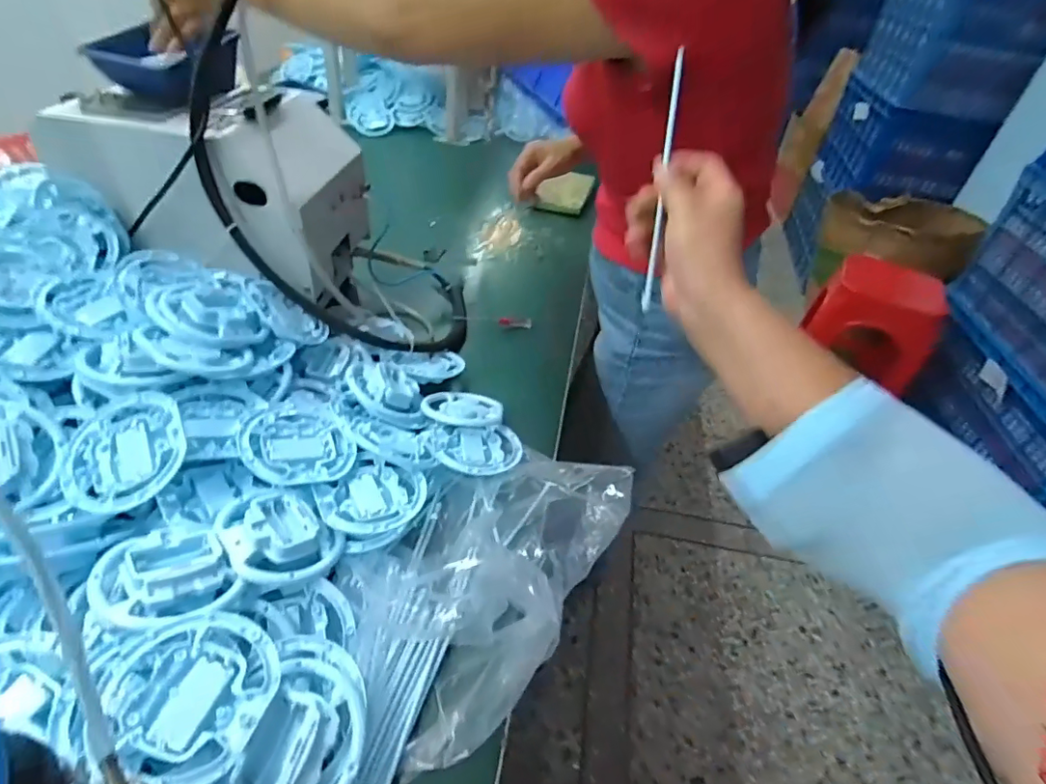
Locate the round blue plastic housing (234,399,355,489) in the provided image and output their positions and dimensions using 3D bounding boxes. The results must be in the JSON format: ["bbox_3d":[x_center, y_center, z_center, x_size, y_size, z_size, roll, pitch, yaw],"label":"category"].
[{"bbox_3d":[-0.224,0.052,0.532,0.100,0.025,0.102,-2,45,-37],"label":"round blue plastic housing"}]

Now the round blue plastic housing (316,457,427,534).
[{"bbox_3d":[-0.142,0.098,0.511,0.086,0.018,0.092,5,40,-4],"label":"round blue plastic housing"}]

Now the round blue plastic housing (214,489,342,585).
[{"bbox_3d":[-0.206,0.122,0.461,0.080,0.034,0.089,-28,52,-35],"label":"round blue plastic housing"}]

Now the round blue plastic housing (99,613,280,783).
[{"bbox_3d":[-0.213,0.199,0.355,0.093,0.023,0.097,5,40,-4],"label":"round blue plastic housing"}]

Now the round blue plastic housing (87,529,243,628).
[{"bbox_3d":[-0.269,0.136,0.404,0.085,0.021,0.082,5,40,-4],"label":"round blue plastic housing"}]

